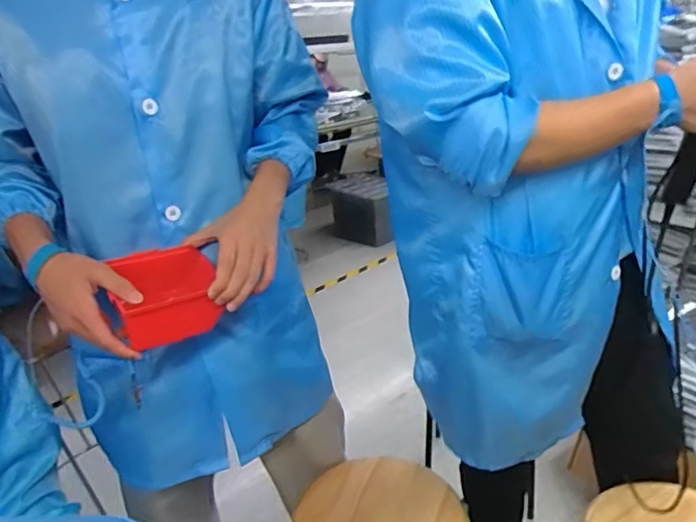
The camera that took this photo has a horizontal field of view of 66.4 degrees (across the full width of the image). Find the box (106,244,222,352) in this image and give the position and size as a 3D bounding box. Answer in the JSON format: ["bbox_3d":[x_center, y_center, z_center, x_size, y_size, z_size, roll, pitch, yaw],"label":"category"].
[{"bbox_3d":[-0.229,0.042,0.684,0.117,0.083,0.129,-14,24,-18],"label":"box"}]

